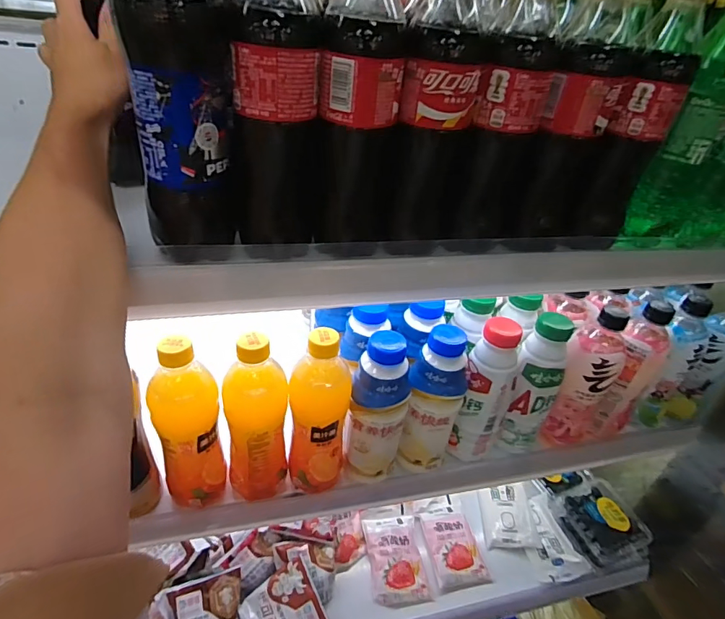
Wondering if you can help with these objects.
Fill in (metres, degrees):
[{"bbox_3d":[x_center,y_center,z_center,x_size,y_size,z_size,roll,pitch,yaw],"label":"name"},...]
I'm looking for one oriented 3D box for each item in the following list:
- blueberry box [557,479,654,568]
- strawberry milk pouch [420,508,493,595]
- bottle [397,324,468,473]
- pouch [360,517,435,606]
[{"bbox_3d":[0.409,0.368,0.783,0.125,0.051,0.131,-5,36,-17],"label":"blueberry box"},{"bbox_3d":[0.154,0.396,0.754,0.090,0.019,0.126,-3,36,-14],"label":"strawberry milk pouch"},{"bbox_3d":[0.082,0.106,0.510,0.056,0.183,0.053,22,37,20],"label":"bottle"},{"bbox_3d":[0.056,0.400,0.725,0.087,0.027,0.131,-1,35,-11],"label":"pouch"}]

